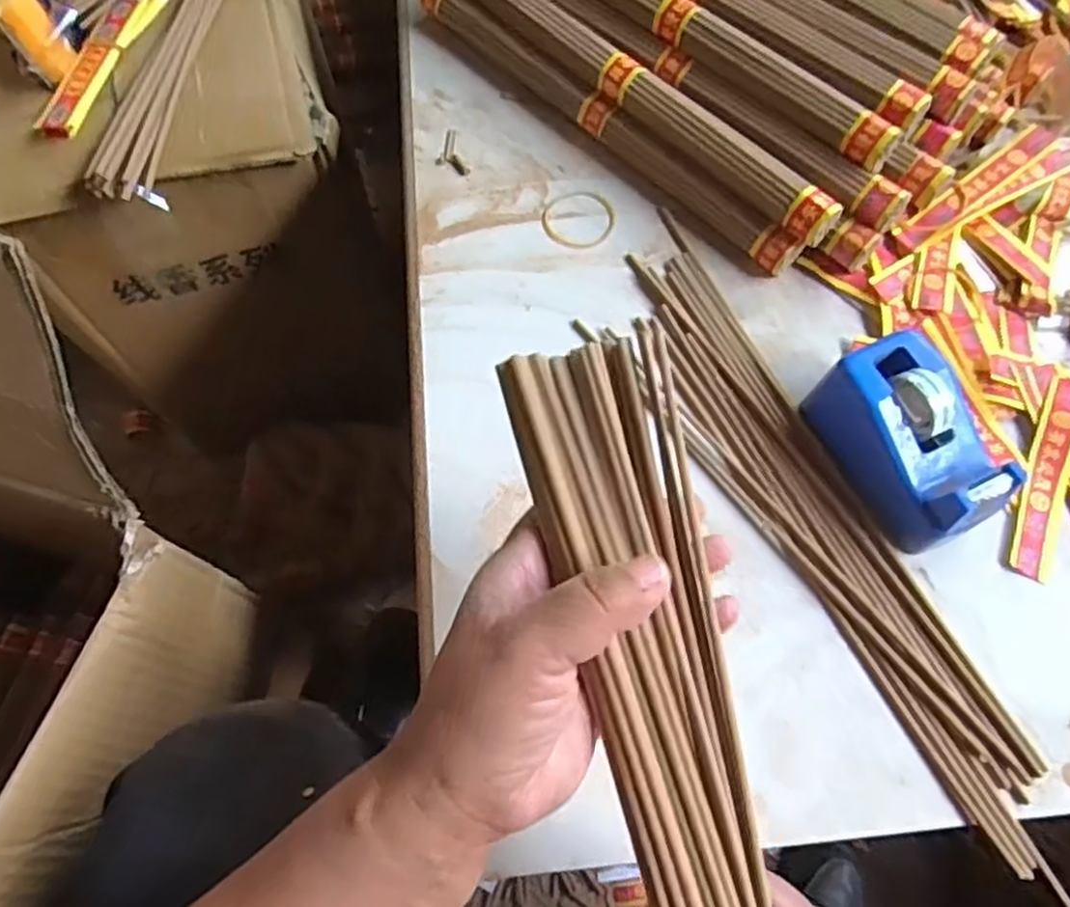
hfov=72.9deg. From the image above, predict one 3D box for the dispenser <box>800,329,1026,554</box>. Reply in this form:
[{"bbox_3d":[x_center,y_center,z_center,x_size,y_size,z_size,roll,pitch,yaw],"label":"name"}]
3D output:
[{"bbox_3d":[0.189,-0.005,0.368,0.061,0.054,0.097,-22,68,-11],"label":"dispenser"}]

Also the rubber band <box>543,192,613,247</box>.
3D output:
[{"bbox_3d":[0.028,-0.149,0.456,0.045,0.004,0.045,1,66,-1],"label":"rubber band"}]

